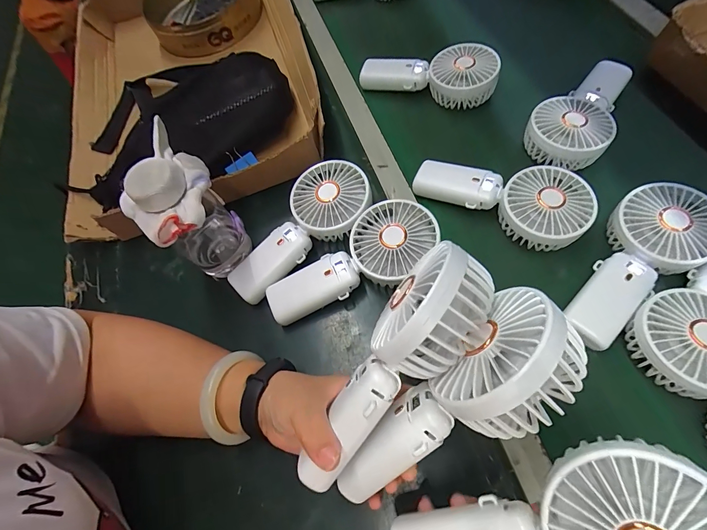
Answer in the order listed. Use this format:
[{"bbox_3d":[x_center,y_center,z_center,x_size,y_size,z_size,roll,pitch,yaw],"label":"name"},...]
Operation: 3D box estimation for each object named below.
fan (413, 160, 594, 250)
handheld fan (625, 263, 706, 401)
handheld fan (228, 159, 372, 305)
[{"bbox_3d":[0.162,-0.084,0.390,0.180,0.044,0.083,31,67,17],"label":"fan"},{"bbox_3d":[0.327,0.041,0.313,0.180,0.039,0.082,-30,65,-13],"label":"handheld fan"},{"bbox_3d":[-0.056,-0.034,0.389,0.083,0.035,0.181,42,87,21],"label":"handheld fan"}]

